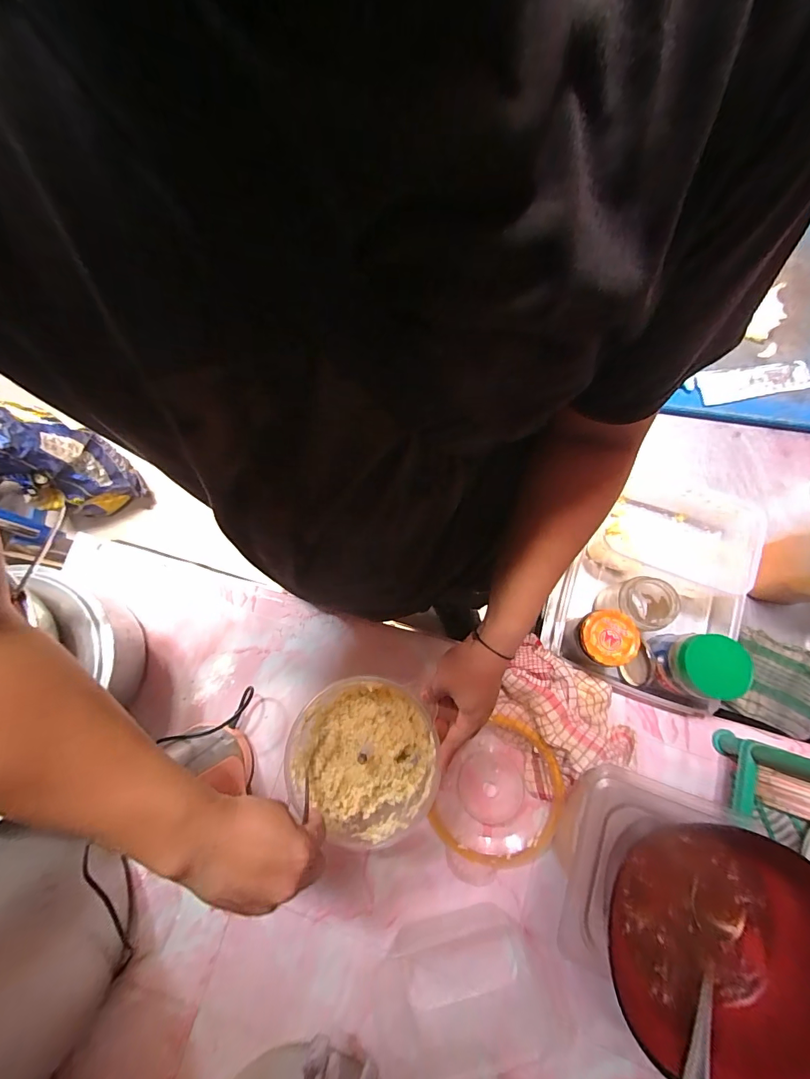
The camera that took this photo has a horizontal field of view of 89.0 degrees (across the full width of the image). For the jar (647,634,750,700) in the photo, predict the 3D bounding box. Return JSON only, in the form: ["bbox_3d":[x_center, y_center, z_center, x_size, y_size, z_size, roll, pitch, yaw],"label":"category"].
[{"bbox_3d":[0.359,0.158,0.515,0.066,0.104,0.072,-1,75,4],"label":"jar"}]

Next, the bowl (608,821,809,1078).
[{"bbox_3d":[0.255,0.327,0.338,0.150,0.083,0.173,20,77,9],"label":"bowl"}]

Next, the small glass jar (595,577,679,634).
[{"bbox_3d":[0.312,0.089,0.552,0.075,0.088,0.066,-6,75,2],"label":"small glass jar"}]

